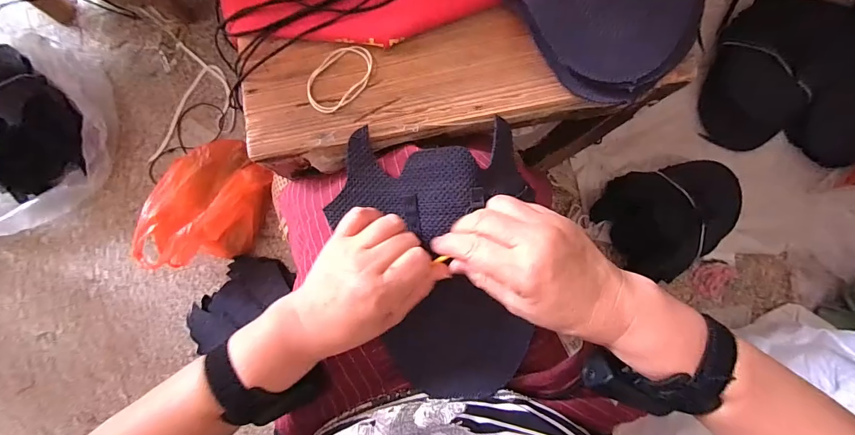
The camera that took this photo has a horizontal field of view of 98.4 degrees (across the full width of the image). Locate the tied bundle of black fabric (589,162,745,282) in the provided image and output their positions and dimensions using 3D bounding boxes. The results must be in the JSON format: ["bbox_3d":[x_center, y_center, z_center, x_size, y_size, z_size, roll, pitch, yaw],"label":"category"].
[{"bbox_3d":[0.495,-0.010,0.749,0.246,0.093,0.227,0,87,-1],"label":"tied bundle of black fabric"}]

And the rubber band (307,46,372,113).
[{"bbox_3d":[-0.082,-0.131,0.347,0.047,0.005,0.072,40,88,1],"label":"rubber band"}]

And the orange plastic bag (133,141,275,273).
[{"bbox_3d":[-0.434,-0.018,0.745,0.191,0.108,0.263,15,87,0],"label":"orange plastic bag"}]

